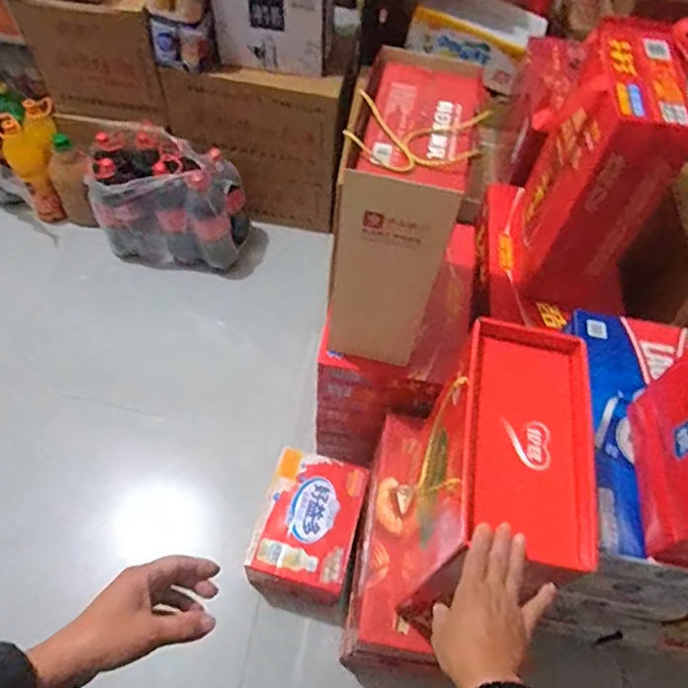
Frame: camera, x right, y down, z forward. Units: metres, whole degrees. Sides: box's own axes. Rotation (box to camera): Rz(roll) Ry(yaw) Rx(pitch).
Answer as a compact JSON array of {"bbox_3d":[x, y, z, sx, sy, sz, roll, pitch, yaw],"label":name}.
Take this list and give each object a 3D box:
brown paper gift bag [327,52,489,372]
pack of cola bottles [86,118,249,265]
[{"bbox_3d":[0.091,-0.198,0.947,0.168,0.390,0.308,12,57,2],"label":"brown paper gift bag"},{"bbox_3d":[-0.499,-0.404,1.659,0.412,0.317,0.209,11,57,2],"label":"pack of cola bottles"}]

